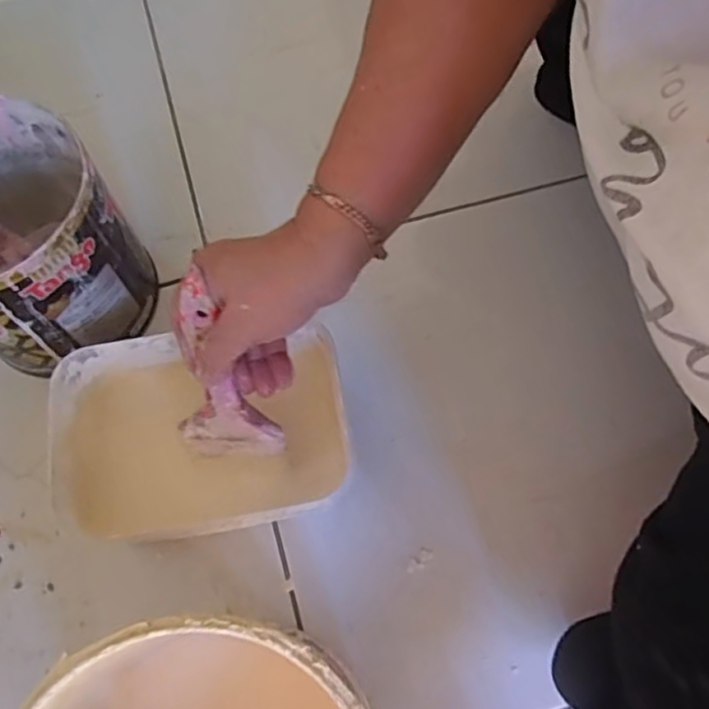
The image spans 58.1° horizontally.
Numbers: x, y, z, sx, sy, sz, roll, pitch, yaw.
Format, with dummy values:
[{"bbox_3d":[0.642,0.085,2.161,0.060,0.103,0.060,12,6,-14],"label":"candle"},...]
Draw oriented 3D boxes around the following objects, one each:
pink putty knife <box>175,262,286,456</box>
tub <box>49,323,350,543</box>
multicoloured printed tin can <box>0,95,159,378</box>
[{"bbox_3d":[-0.077,0.010,0.415,0.069,0.143,0.024,8,39,-1],"label":"pink putty knife"},{"bbox_3d":[-0.109,0.058,0.471,0.206,0.087,0.133,-13,68,-7],"label":"tub"},{"bbox_3d":[-0.250,-0.080,0.488,0.150,0.159,0.143,0,67,-1],"label":"multicoloured printed tin can"}]

